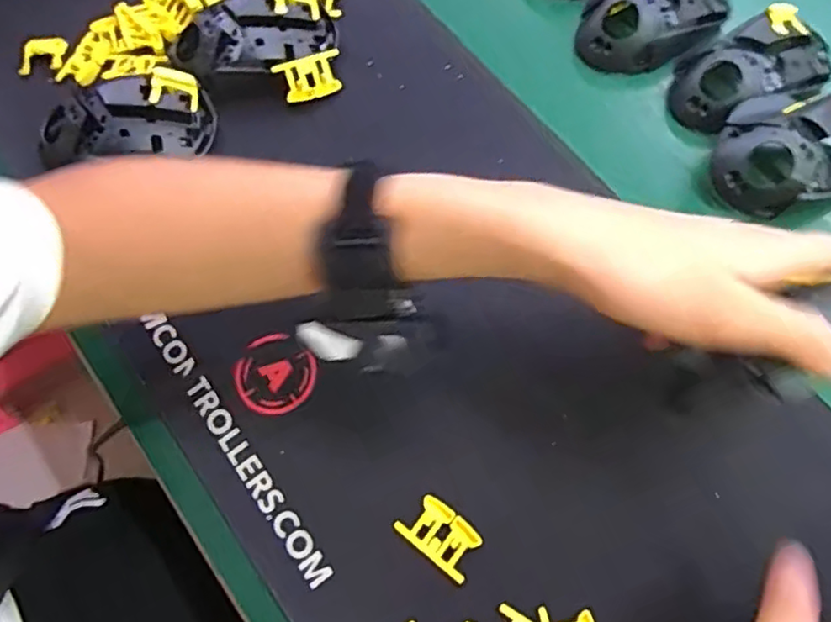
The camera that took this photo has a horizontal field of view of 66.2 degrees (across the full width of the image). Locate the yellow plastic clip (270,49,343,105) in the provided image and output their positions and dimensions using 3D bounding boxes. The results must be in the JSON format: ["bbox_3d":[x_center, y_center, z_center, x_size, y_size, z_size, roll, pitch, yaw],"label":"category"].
[{"bbox_3d":[-0.071,-0.158,0.431,0.043,0.012,0.027,-21,105,-7],"label":"yellow plastic clip"}]

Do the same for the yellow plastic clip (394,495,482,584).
[{"bbox_3d":[0.013,0.118,0.336,0.042,0.004,0.026,36,87,15],"label":"yellow plastic clip"}]

